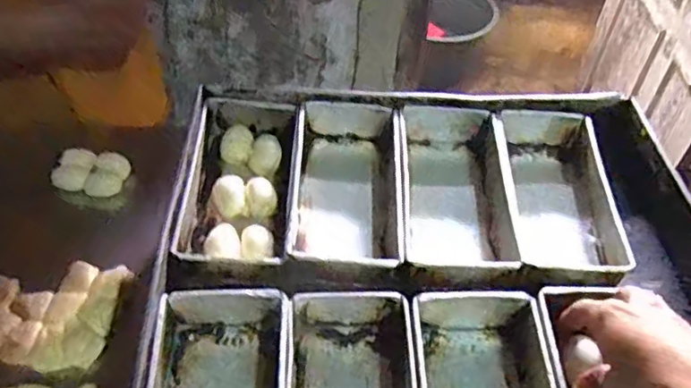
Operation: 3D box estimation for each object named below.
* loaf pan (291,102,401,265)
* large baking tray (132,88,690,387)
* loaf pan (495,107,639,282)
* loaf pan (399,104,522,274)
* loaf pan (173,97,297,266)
[{"bbox_3d":[0.002,-0.010,0.602,0.099,0.051,0.205,2,46,-1],"label":"loaf pan"},{"bbox_3d":[0.083,0.082,0.528,0.465,0.066,0.445,1,46,-2],"label":"large baking tray"},{"bbox_3d":[0.202,-0.001,0.608,0.106,0.051,0.226,3,46,-1],"label":"loaf pan"},{"bbox_3d":[0.102,-0.003,0.604,0.108,0.054,0.204,3,46,0],"label":"loaf pan"},{"bbox_3d":[-0.102,-0.010,0.595,0.110,0.054,0.208,0,46,-3],"label":"loaf pan"}]

